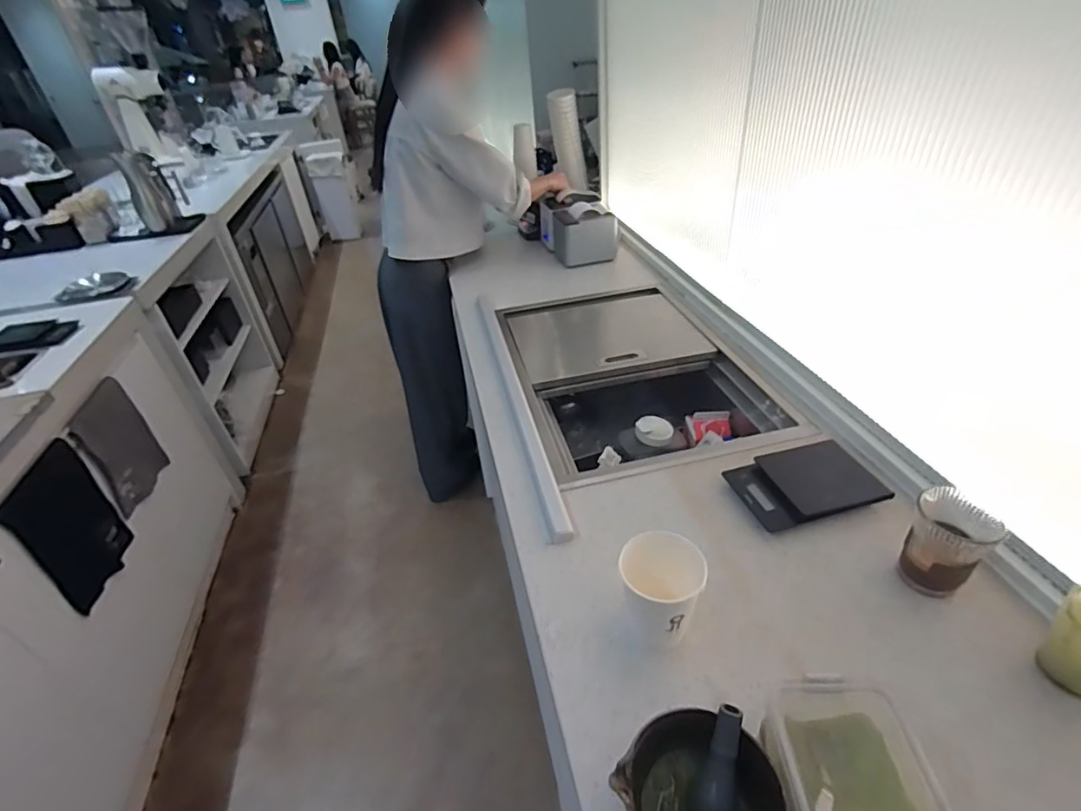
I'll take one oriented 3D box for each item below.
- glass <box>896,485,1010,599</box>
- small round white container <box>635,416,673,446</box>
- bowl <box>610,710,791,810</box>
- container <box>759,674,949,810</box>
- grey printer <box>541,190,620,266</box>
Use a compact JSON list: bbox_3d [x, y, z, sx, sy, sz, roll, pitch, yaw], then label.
[{"bbox_3d":[0.466,0.164,0.609,0.077,0.108,0.079,-28,42,-27],"label":"glass"},{"bbox_3d":[0.215,0.045,0.995,0.067,0.023,0.070,-4,36,3],"label":"small round white container"},{"bbox_3d":[0.135,0.333,0.441,0.125,0.072,0.118,-4,36,3],"label":"bowl"},{"bbox_3d":[0.248,0.305,0.433,0.108,0.105,0.111,-3,36,3],"label":"container"},{"bbox_3d":[0.111,-0.517,1.539,0.168,0.154,0.251,-14,37,-11],"label":"grey printer"}]

